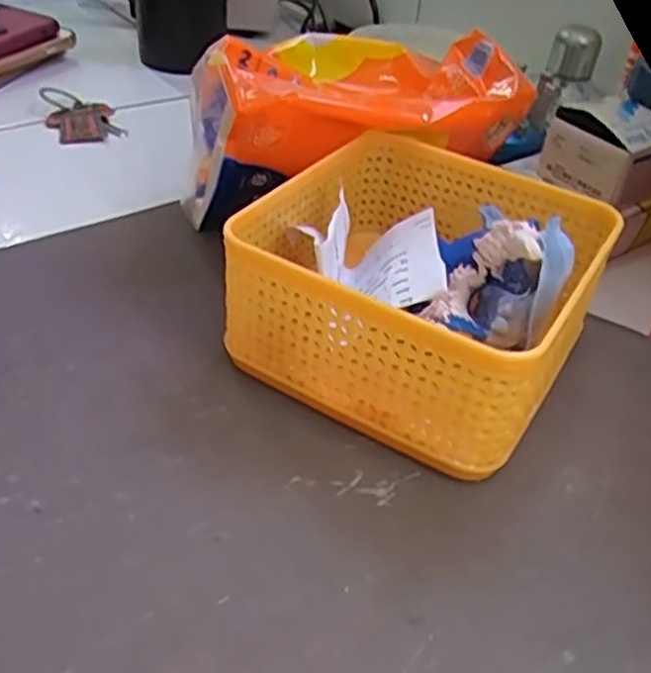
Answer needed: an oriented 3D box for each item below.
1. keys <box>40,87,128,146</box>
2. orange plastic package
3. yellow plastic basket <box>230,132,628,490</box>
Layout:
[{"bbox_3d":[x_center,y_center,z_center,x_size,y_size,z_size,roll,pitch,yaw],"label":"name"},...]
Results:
[{"bbox_3d":[-0.169,-0.154,0.496,0.045,0.013,0.066,-18,45,-25],"label":"keys"},{"bbox_3d":[0.011,-0.106,0.374,0.174,0.085,0.067,-11,42,-21],"label":"orange plastic package"},{"bbox_3d":[0.042,-0.023,0.310,0.132,0.064,0.133,23,43,20],"label":"yellow plastic basket"}]

